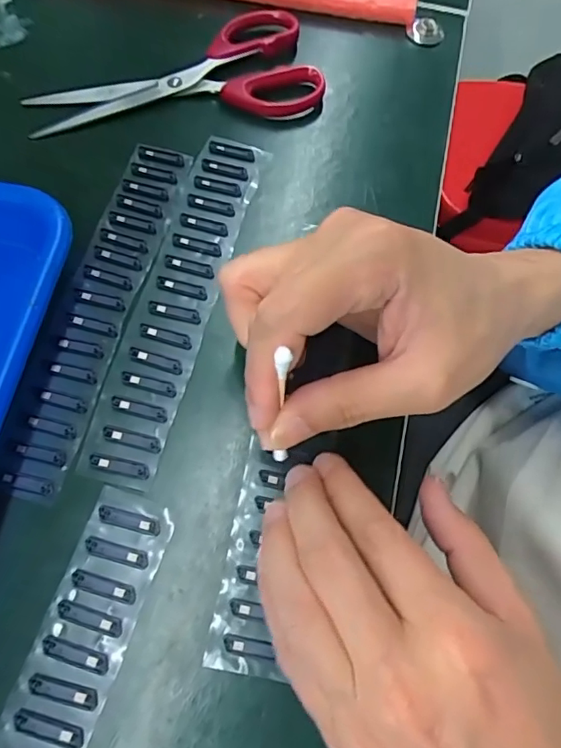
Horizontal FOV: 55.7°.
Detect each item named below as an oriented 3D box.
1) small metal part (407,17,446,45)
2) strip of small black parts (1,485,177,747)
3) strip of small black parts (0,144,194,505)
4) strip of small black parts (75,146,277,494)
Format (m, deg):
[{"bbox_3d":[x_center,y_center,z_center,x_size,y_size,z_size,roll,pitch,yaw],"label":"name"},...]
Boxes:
[{"bbox_3d":[0.095,-0.222,0.345,0.023,0.008,0.015,10,71,4],"label":"small metal part"},{"bbox_3d":[-0.093,0.153,0.195,0.034,0.007,0.217,16,71,5],"label":"strip of small black parts"},{"bbox_3d":[-0.094,-0.037,0.268,0.038,0.004,0.198,13,71,5],"label":"strip of small black parts"},{"bbox_3d":[-0.051,-0.043,0.271,0.034,0.004,0.199,15,71,5],"label":"strip of small black parts"}]

